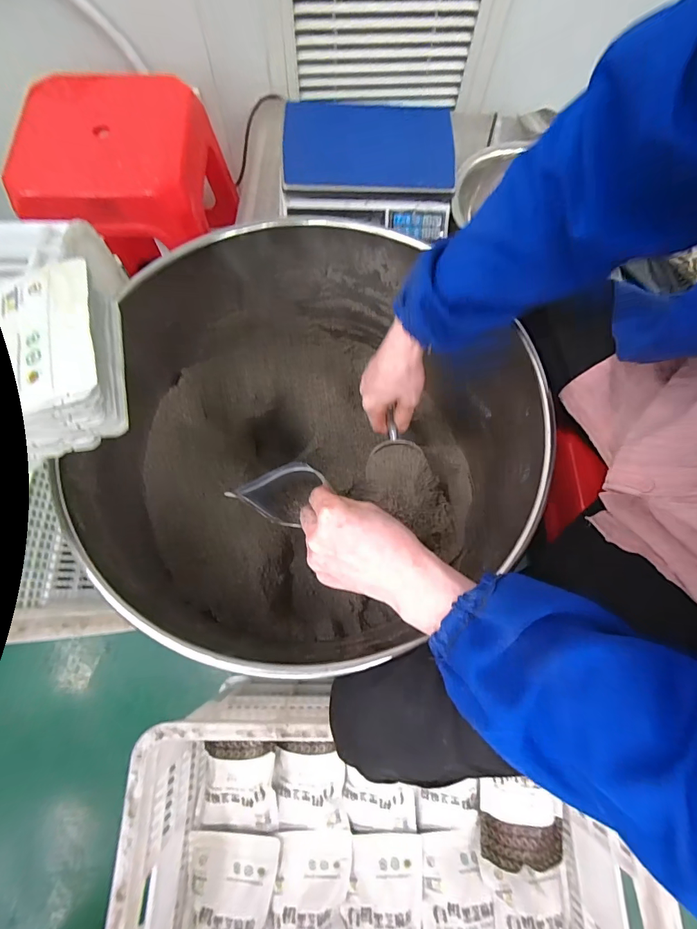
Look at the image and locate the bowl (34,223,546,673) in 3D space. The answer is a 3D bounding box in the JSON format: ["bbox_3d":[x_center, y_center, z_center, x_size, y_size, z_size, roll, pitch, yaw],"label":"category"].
[{"bbox_3d":[-0.034,-0.022,0.547,0.526,0.285,0.489,0,72,-1],"label":"bowl"}]

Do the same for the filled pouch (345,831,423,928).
[{"bbox_3d":[0.054,0.656,0.565,0.108,0.033,0.205,3,72,-1],"label":"filled pouch"}]

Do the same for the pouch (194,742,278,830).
[{"bbox_3d":[-0.167,0.489,0.611,0.123,0.031,0.122,5,72,0],"label":"pouch"}]

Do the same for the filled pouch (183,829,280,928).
[{"bbox_3d":[-0.175,0.657,0.563,0.131,0.042,0.215,4,72,0],"label":"filled pouch"}]

